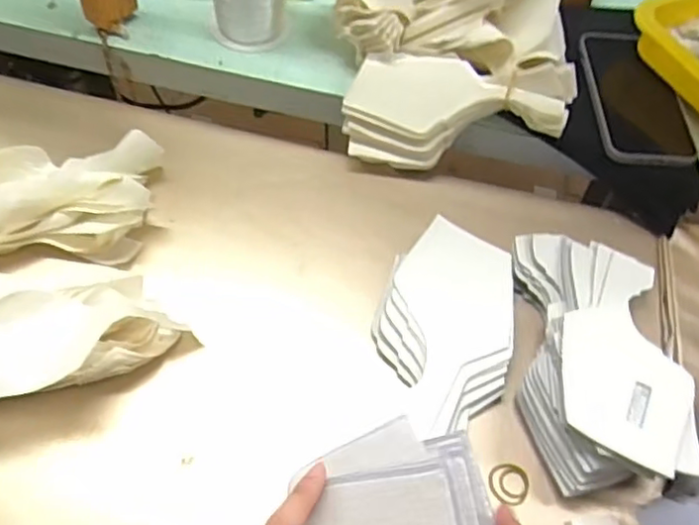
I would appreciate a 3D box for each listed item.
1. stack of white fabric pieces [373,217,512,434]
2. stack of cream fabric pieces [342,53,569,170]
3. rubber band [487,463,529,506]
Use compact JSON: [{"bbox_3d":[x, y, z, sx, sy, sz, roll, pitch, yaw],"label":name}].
[{"bbox_3d":[0.073,0.047,0.494,0.098,0.021,0.169,10,56,2],"label":"stack of white fabric pieces"},{"bbox_3d":[0.088,-0.137,0.588,0.183,0.056,0.090,0,56,-5],"label":"stack of cream fabric pieces"},{"bbox_3d":[0.109,0.152,0.445,0.028,0.005,0.029,2,56,-4],"label":"rubber band"}]

